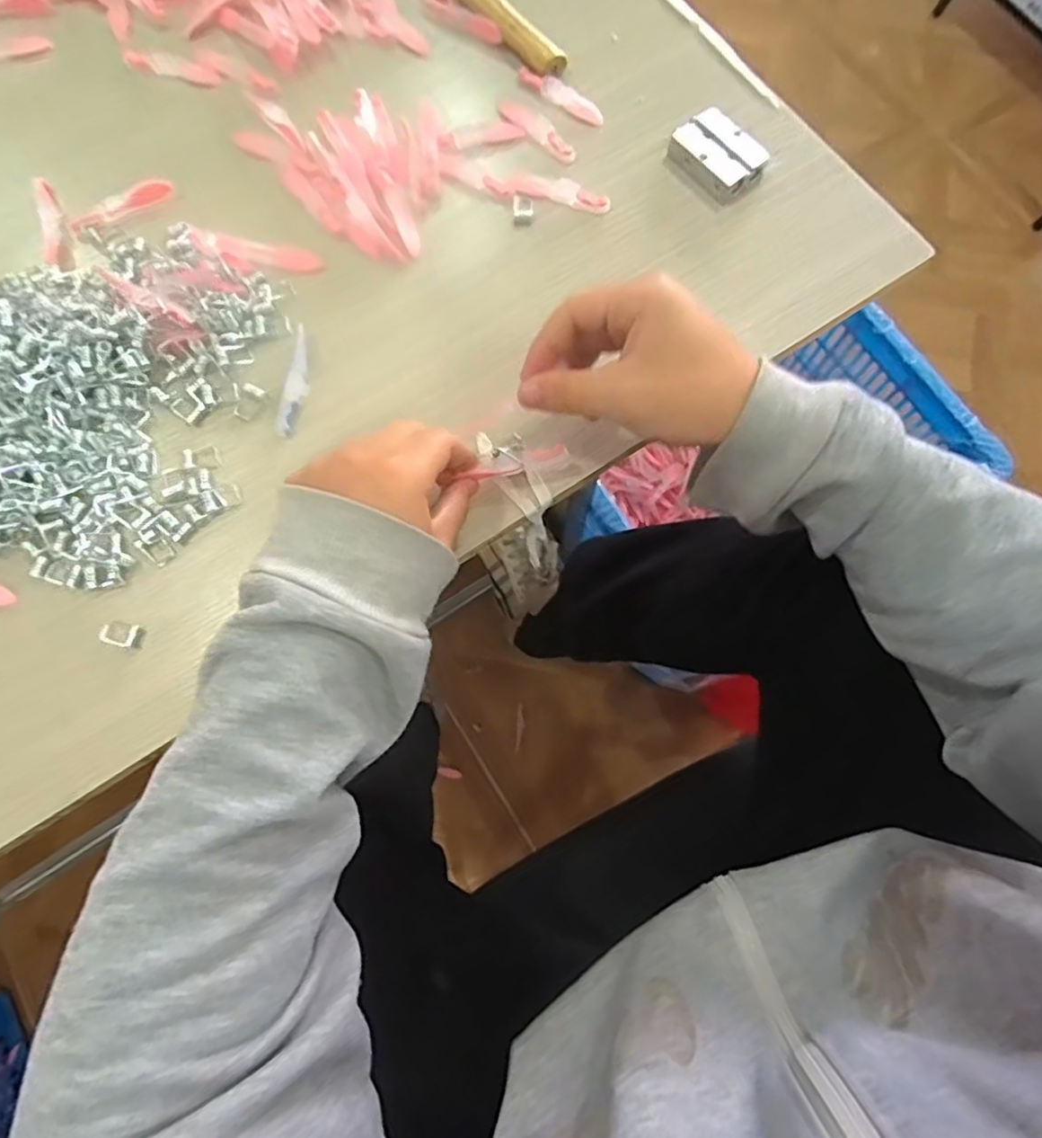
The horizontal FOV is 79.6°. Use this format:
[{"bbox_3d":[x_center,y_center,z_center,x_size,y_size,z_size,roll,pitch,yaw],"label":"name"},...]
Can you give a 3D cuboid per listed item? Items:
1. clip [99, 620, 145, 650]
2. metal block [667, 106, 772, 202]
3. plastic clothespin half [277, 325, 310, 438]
[{"bbox_3d":[-0.243,0.039,0.379,0.026,0.004,0.016,11,75,5],"label":"clip"},{"bbox_3d":[0.143,-0.303,0.456,0.044,0.017,0.064,-41,77,-9],"label":"metal block"},{"bbox_3d":[-0.149,-0.125,0.417,0.015,0.007,0.080,6,74,4],"label":"plastic clothespin half"}]

